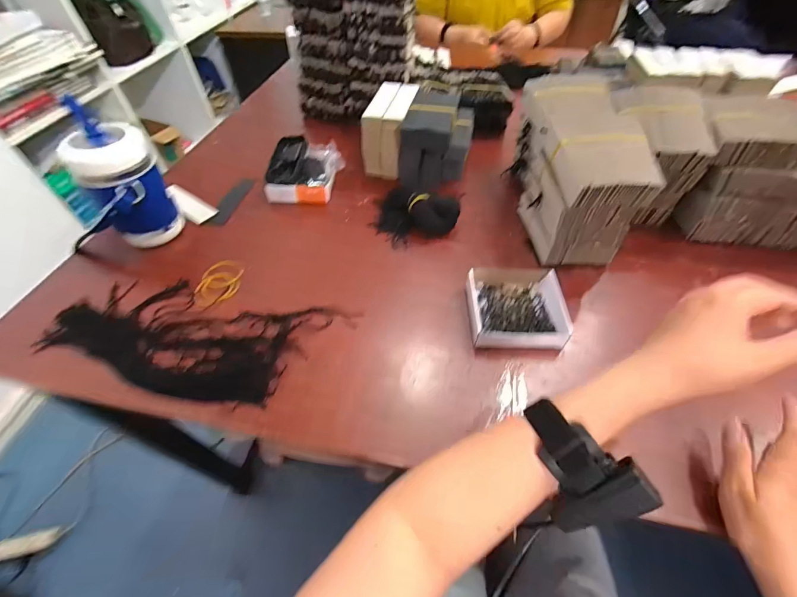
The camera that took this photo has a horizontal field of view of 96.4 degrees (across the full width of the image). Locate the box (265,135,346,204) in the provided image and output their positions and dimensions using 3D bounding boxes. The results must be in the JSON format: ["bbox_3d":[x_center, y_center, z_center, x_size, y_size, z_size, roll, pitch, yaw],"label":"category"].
[{"bbox_3d":[-0.152,-0.212,0.595,0.115,0.056,0.115,0,51,3],"label":"box"}]

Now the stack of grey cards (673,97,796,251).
[{"bbox_3d":[0.507,-0.183,0.490,0.205,0.141,0.158,7,51,8],"label":"stack of grey cards"}]

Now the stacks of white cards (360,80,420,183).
[{"bbox_3d":[-0.012,-0.294,0.625,0.071,0.103,0.137,10,52,10],"label":"stacks of white cards"}]

